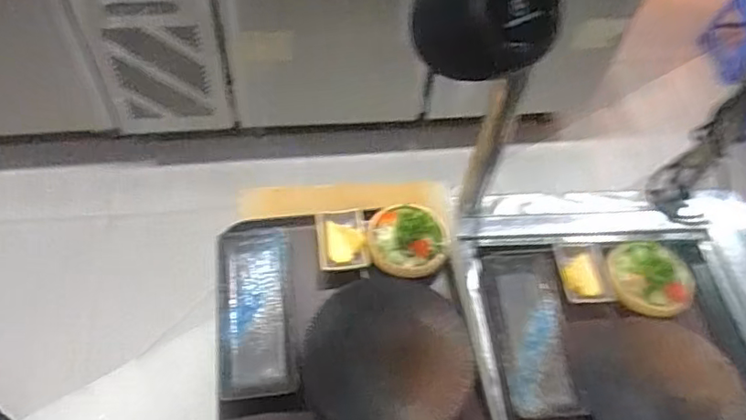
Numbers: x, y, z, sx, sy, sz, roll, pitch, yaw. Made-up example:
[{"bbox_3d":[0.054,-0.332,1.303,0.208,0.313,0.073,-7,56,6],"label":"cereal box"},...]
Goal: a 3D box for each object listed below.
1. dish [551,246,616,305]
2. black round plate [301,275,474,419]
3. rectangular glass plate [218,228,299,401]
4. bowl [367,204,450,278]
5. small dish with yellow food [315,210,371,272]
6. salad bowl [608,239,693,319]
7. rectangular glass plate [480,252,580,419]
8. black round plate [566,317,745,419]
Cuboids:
[{"bbox_3d":[0.283,0.084,0.779,0.067,0.017,0.085,-2,56,-5],"label":"dish"},{"bbox_3d":[0.017,0.173,0.686,0.192,0.023,0.190,2,56,-3],"label":"black round plate"},{"bbox_3d":[-0.143,0.123,0.704,0.089,0.032,0.211,-4,56,-7],"label":"rectangular glass plate"},{"bbox_3d":[0.042,0.037,0.742,0.106,0.044,0.089,23,58,11],"label":"bowl"},{"bbox_3d":[-0.040,0.037,0.758,0.063,0.022,0.087,-4,56,-7],"label":"small dish with yellow food"},{"bbox_3d":[0.372,0.088,0.772,0.108,0.029,0.104,-2,56,-6],"label":"salad bowl"},{"bbox_3d":[0.203,0.152,0.740,0.093,0.020,0.215,-3,56,-6],"label":"rectangular glass plate"},{"bbox_3d":[0.354,0.223,0.697,0.204,0.015,0.192,2,56,-3],"label":"black round plate"}]

